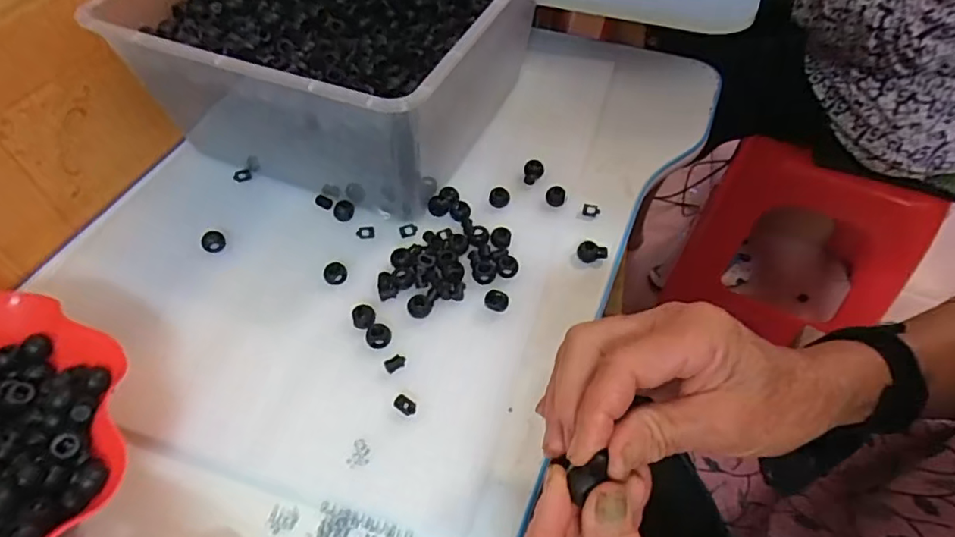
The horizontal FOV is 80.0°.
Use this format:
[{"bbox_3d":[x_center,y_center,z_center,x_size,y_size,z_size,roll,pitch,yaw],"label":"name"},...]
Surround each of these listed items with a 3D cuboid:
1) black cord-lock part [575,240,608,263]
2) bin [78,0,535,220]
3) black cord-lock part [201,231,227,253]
[{"bbox_3d":[0.094,-0.012,0.469,0.024,0.011,0.017,17,54,13],"label":"black cord-lock part"},{"bbox_3d":[-0.108,-0.234,0.551,0.307,0.143,0.366,18,54,14],"label":"bin"},{"bbox_3d":[-0.218,-0.022,0.469,0.018,0.015,0.015,-26,56,-18],"label":"black cord-lock part"}]

